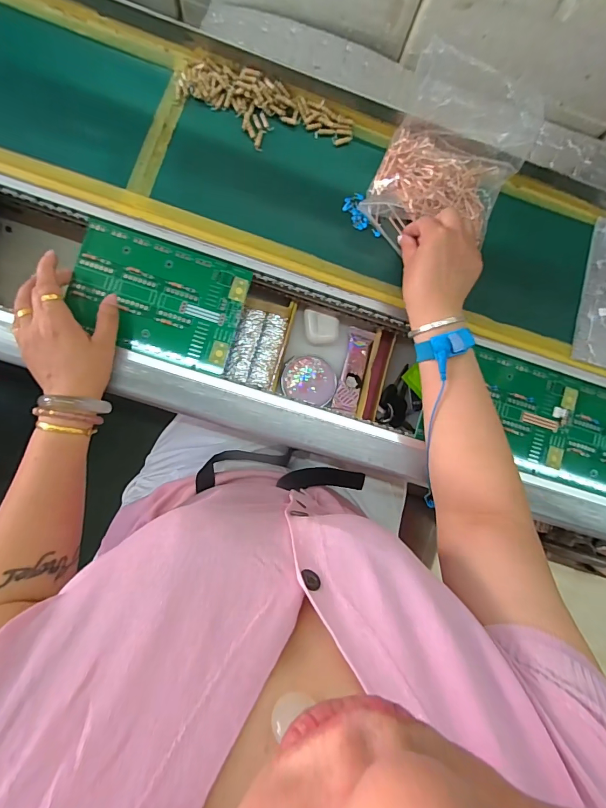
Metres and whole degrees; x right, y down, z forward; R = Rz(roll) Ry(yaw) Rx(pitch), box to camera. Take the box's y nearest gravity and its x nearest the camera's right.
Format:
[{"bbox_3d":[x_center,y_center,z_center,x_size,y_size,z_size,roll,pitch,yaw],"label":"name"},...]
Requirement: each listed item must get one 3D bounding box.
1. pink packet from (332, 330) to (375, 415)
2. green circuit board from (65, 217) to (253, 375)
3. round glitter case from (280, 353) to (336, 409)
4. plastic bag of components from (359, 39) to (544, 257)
[{"bbox_3d":[0.065,-0.043,0.511,0.032,0.009,0.110,14,88,-6],"label":"pink packet"},{"bbox_3d":[-0.156,-0.112,0.424,0.176,0.010,0.117,17,87,-6],"label":"green circuit board"},{"bbox_3d":[0.009,-0.032,0.511,0.070,0.012,0.063,17,87,-6],"label":"round glitter case"},{"bbox_3d":[0.155,-0.247,0.405,0.138,0.088,0.147,21,87,-5],"label":"plastic bag of components"}]

